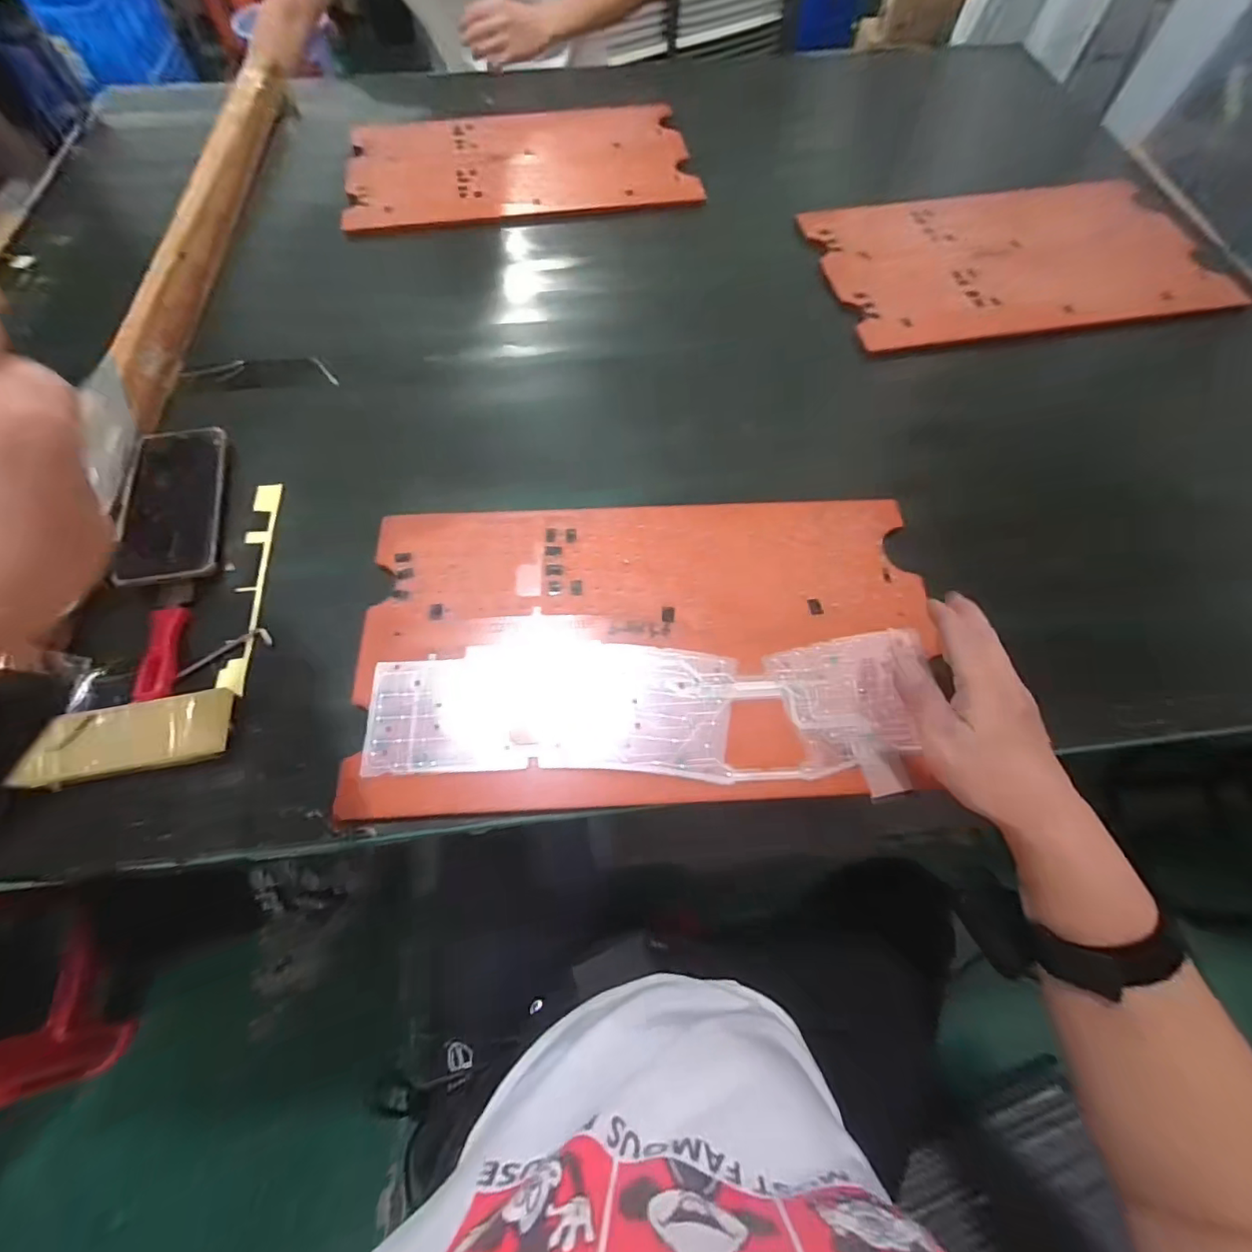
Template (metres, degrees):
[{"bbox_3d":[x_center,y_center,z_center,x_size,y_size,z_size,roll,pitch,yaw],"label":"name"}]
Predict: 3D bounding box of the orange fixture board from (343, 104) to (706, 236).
[{"bbox_3d":[-0.149,-0.653,0.755,0.459,0.015,0.267,-10,66,-4],"label":"orange fixture board"}]

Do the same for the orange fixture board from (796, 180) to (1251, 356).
[{"bbox_3d":[0.469,-0.456,0.661,0.450,0.016,0.275,-7,65,-1],"label":"orange fixture board"}]

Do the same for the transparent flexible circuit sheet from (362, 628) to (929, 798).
[{"bbox_3d":[0.010,0.063,0.414,0.402,0.010,0.111,0,65,0],"label":"transparent flexible circuit sheet"}]

